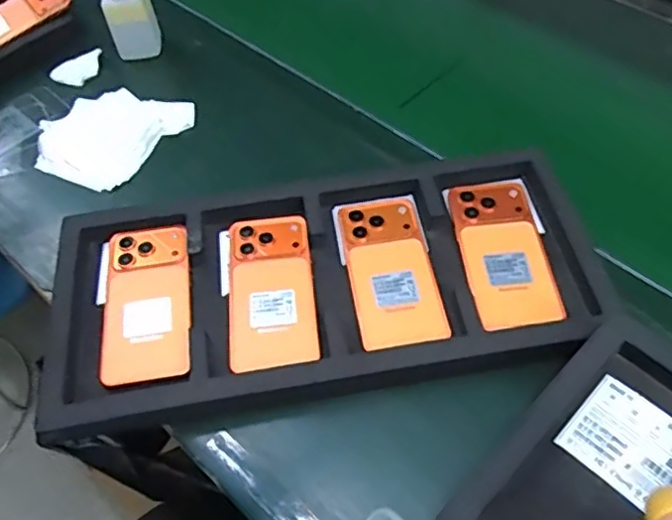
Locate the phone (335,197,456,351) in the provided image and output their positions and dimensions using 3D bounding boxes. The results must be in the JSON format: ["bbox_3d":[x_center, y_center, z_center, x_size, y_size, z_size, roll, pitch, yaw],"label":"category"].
[{"bbox_3d":[0.049,0.009,0.564,0.077,0.015,0.160,-7,52,-4],"label":"phone"}]

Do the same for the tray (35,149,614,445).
[{"bbox_3d":[-0.011,0.017,0.560,0.486,0.044,0.233,-7,52,-5],"label":"tray"}]

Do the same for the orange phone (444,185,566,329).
[{"bbox_3d":[0.155,-0.009,0.570,0.076,0.010,0.167,-4,52,-2],"label":"orange phone"}]

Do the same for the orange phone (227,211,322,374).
[{"bbox_3d":[-0.058,0.025,0.554,0.077,0.015,0.161,-6,52,-3],"label":"orange phone"}]

